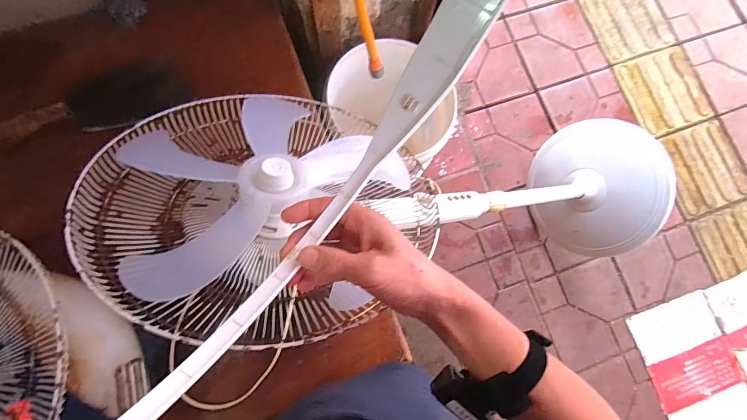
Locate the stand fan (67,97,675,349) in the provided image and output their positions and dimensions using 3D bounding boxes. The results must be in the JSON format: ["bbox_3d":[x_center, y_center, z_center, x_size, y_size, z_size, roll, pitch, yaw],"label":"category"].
[{"bbox_3d":[0.137,-0.022,0.708,1.100,0.325,0.370,0,79,-30],"label":"stand fan"}]

